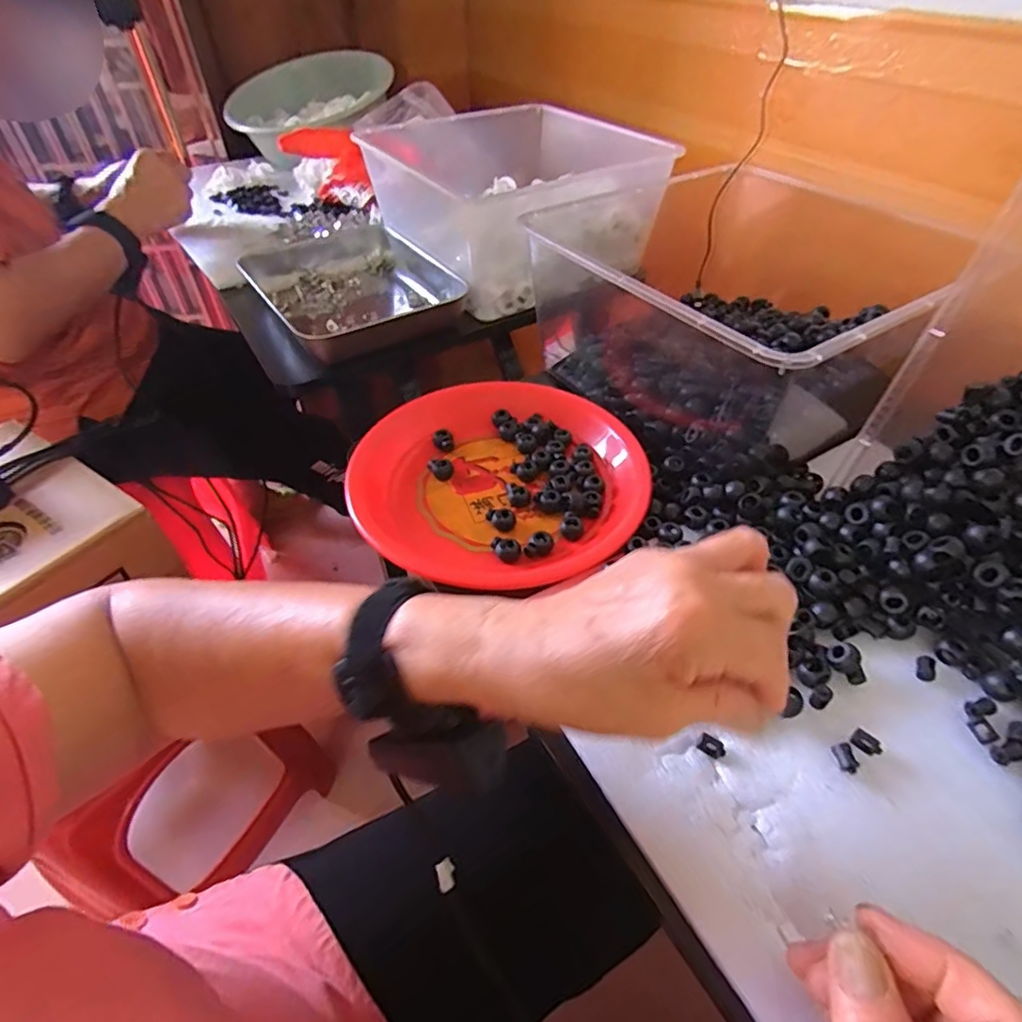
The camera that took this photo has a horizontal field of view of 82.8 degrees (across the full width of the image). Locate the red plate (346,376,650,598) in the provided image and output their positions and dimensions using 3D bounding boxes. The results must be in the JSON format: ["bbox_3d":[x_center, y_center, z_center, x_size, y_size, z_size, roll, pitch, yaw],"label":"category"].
[{"bbox_3d":[-0.008,-0.032,0.466,0.220,0.028,0.218,0,46,0],"label":"red plate"}]

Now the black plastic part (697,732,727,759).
[{"bbox_3d":[0.110,0.129,0.316,0.014,0.008,0.008,30,53,26],"label":"black plastic part"}]

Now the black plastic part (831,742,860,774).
[{"bbox_3d":[0.177,0.131,0.306,0.010,0.007,0.014,-13,47,-11],"label":"black plastic part"}]

